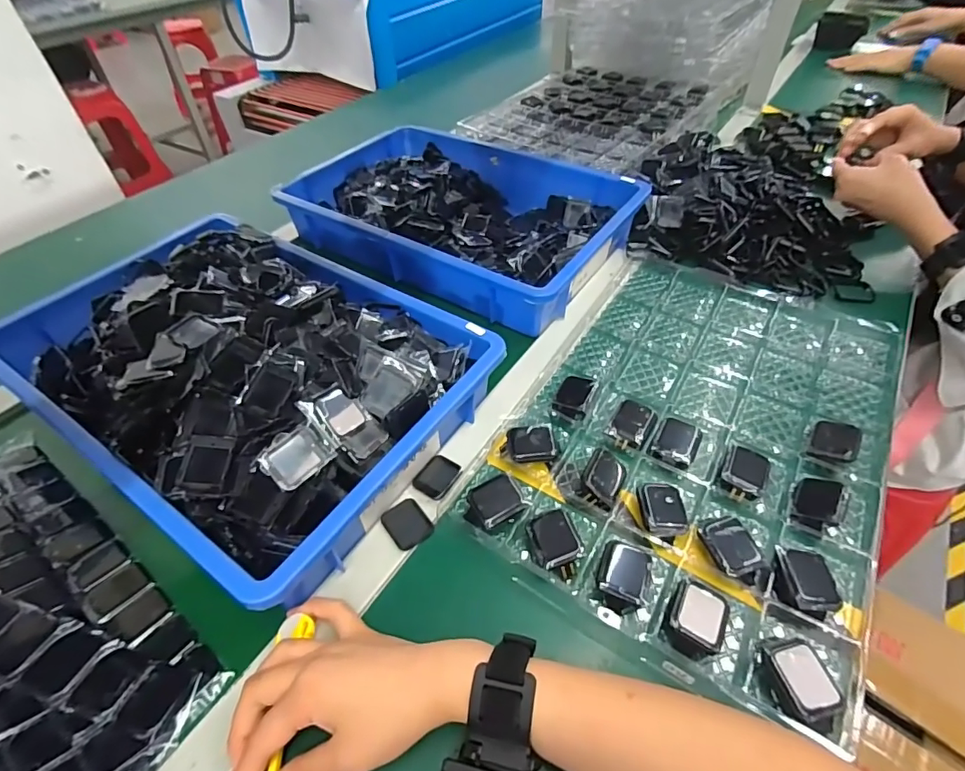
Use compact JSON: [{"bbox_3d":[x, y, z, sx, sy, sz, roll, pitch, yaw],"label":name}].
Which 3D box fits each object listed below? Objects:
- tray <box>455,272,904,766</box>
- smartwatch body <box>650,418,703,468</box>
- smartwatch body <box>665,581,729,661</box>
[{"bbox_3d":[0.208,0.026,0.457,0.295,0.022,0.437,25,54,22],"label":"tray"},{"bbox_3d":[0.174,0.053,0.438,0.034,0.017,0.049,26,54,23],"label":"smartwatch body"},{"bbox_3d":[0.150,0.160,0.338,0.034,0.009,0.047,25,54,22],"label":"smartwatch body"}]

